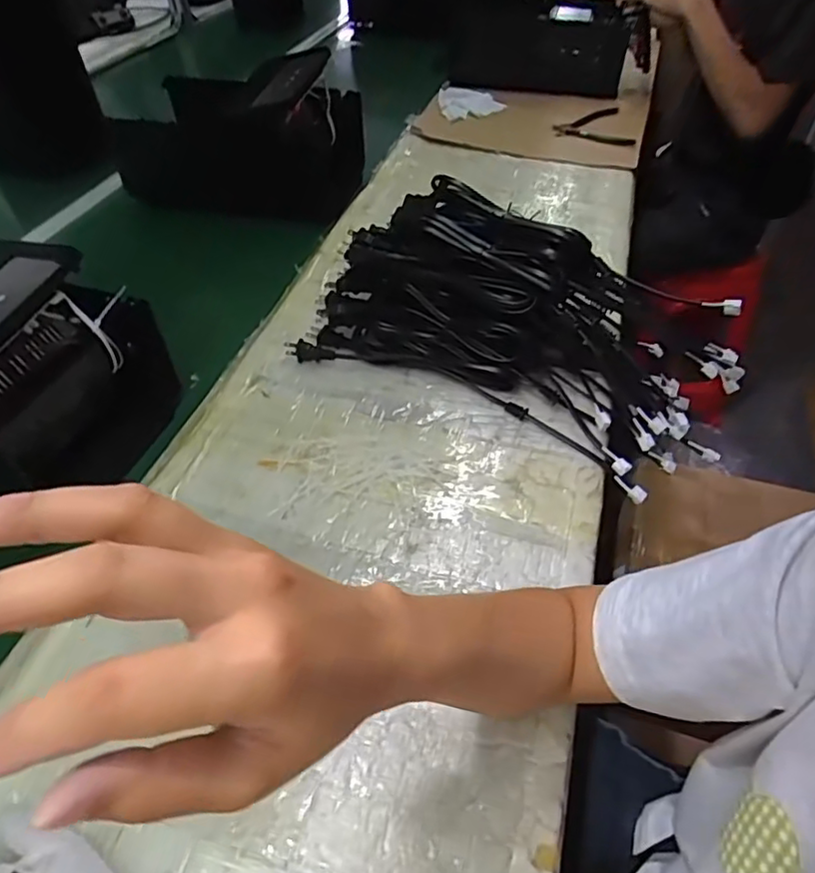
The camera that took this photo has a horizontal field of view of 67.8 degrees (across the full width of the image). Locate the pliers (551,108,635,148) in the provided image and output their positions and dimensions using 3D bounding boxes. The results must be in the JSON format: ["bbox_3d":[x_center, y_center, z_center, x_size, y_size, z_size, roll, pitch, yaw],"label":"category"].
[{"bbox_3d":[0.340,-0.575,1.126,0.136,0.012,0.137,-4,48,-3],"label":"pliers"}]

